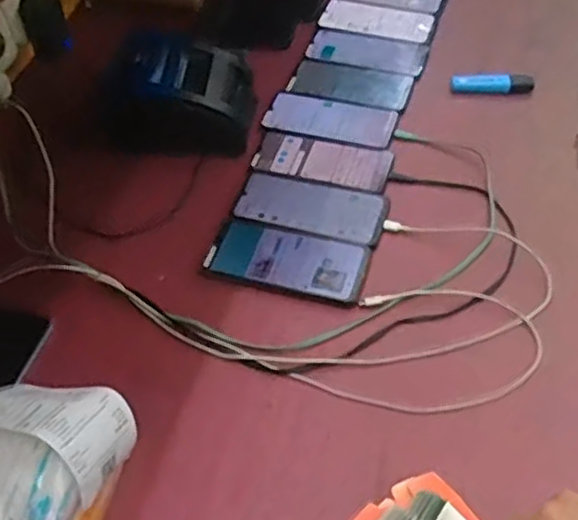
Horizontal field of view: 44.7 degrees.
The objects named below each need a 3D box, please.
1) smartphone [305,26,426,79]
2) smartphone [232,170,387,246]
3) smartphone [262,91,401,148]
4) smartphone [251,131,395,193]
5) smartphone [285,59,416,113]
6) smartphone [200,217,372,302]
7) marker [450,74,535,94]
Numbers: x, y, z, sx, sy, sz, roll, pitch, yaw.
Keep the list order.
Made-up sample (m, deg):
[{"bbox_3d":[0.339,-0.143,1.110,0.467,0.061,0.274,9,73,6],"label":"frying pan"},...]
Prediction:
[{"bbox_3d":[0.106,-0.291,0.973,0.160,0.004,0.084,13,53,14],"label":"smartphone"},{"bbox_3d":[0.025,-0.062,0.793,0.169,0.010,0.076,15,54,16],"label":"smartphone"},{"bbox_3d":[0.053,-0.180,0.886,0.163,0.007,0.073,15,54,16],"label":"smartphone"},{"bbox_3d":[0.040,-0.120,0.846,0.163,0.010,0.067,13,53,14],"label":"smartphone"},{"bbox_3d":[0.082,-0.233,0.931,0.160,0.010,0.076,17,55,18],"label":"smartphone"},{"bbox_3d":[-0.001,-0.004,0.752,0.168,0.014,0.079,14,54,15],"label":"smartphone"},{"bbox_3d":[0.265,-0.231,0.919,0.104,0.023,0.018,1,51,6],"label":"marker"}]

